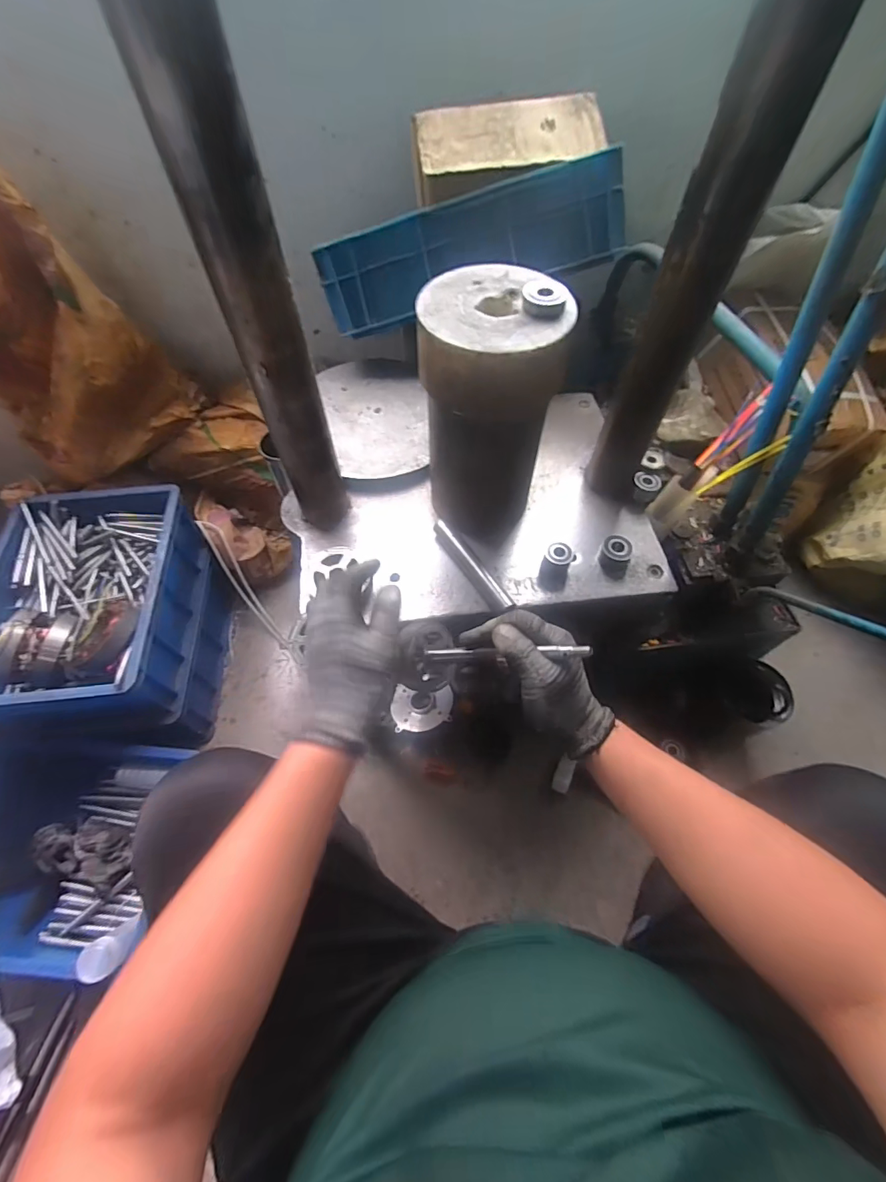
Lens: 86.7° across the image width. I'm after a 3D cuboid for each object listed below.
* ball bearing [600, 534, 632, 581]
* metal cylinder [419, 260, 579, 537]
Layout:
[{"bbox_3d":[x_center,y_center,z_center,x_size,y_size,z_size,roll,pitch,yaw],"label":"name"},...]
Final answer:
[{"bbox_3d":[0.215,-0.042,0.584,0.039,0.031,0.045,23,62,13],"label":"ball bearing"},{"bbox_3d":[0.048,-0.201,0.519,0.137,0.232,0.155,1,59,1],"label":"metal cylinder"}]

